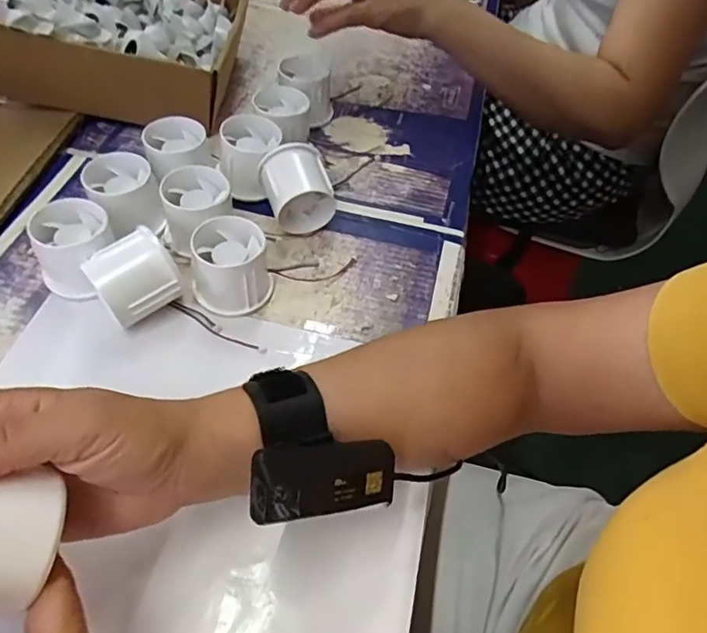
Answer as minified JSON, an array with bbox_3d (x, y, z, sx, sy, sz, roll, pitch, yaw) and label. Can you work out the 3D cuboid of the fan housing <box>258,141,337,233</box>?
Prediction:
[{"bbox_3d":[-0.045,-0.103,0.454,0.051,0.057,0.048,-15,56,-16],"label":"fan housing"}]

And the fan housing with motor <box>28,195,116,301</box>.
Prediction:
[{"bbox_3d":[-0.205,-0.048,0.407,0.054,0.050,0.057,3,53,-3],"label":"fan housing with motor"}]

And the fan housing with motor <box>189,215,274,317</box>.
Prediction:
[{"bbox_3d":[-0.090,-0.036,0.404,0.055,0.049,0.052,-8,54,-11],"label":"fan housing with motor"}]

